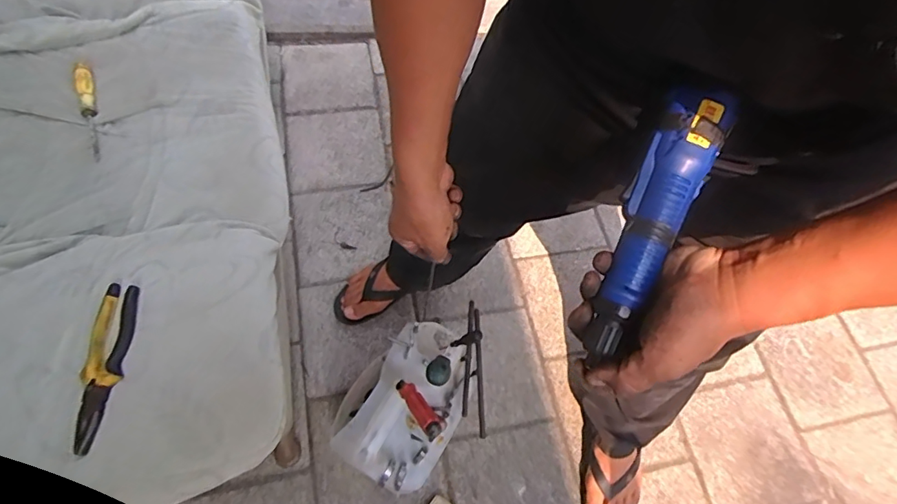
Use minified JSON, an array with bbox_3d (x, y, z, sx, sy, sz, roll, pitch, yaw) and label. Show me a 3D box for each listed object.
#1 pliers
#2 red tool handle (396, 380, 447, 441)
[{"bbox_3d":[-0.412,0.130,0.602,0.055,0.015,0.200,-1,62,-5],"label":"pliers"},{"bbox_3d":[-0.041,0.204,0.673,0.025,0.021,0.114,-32,35,-17],"label":"red tool handle"}]

